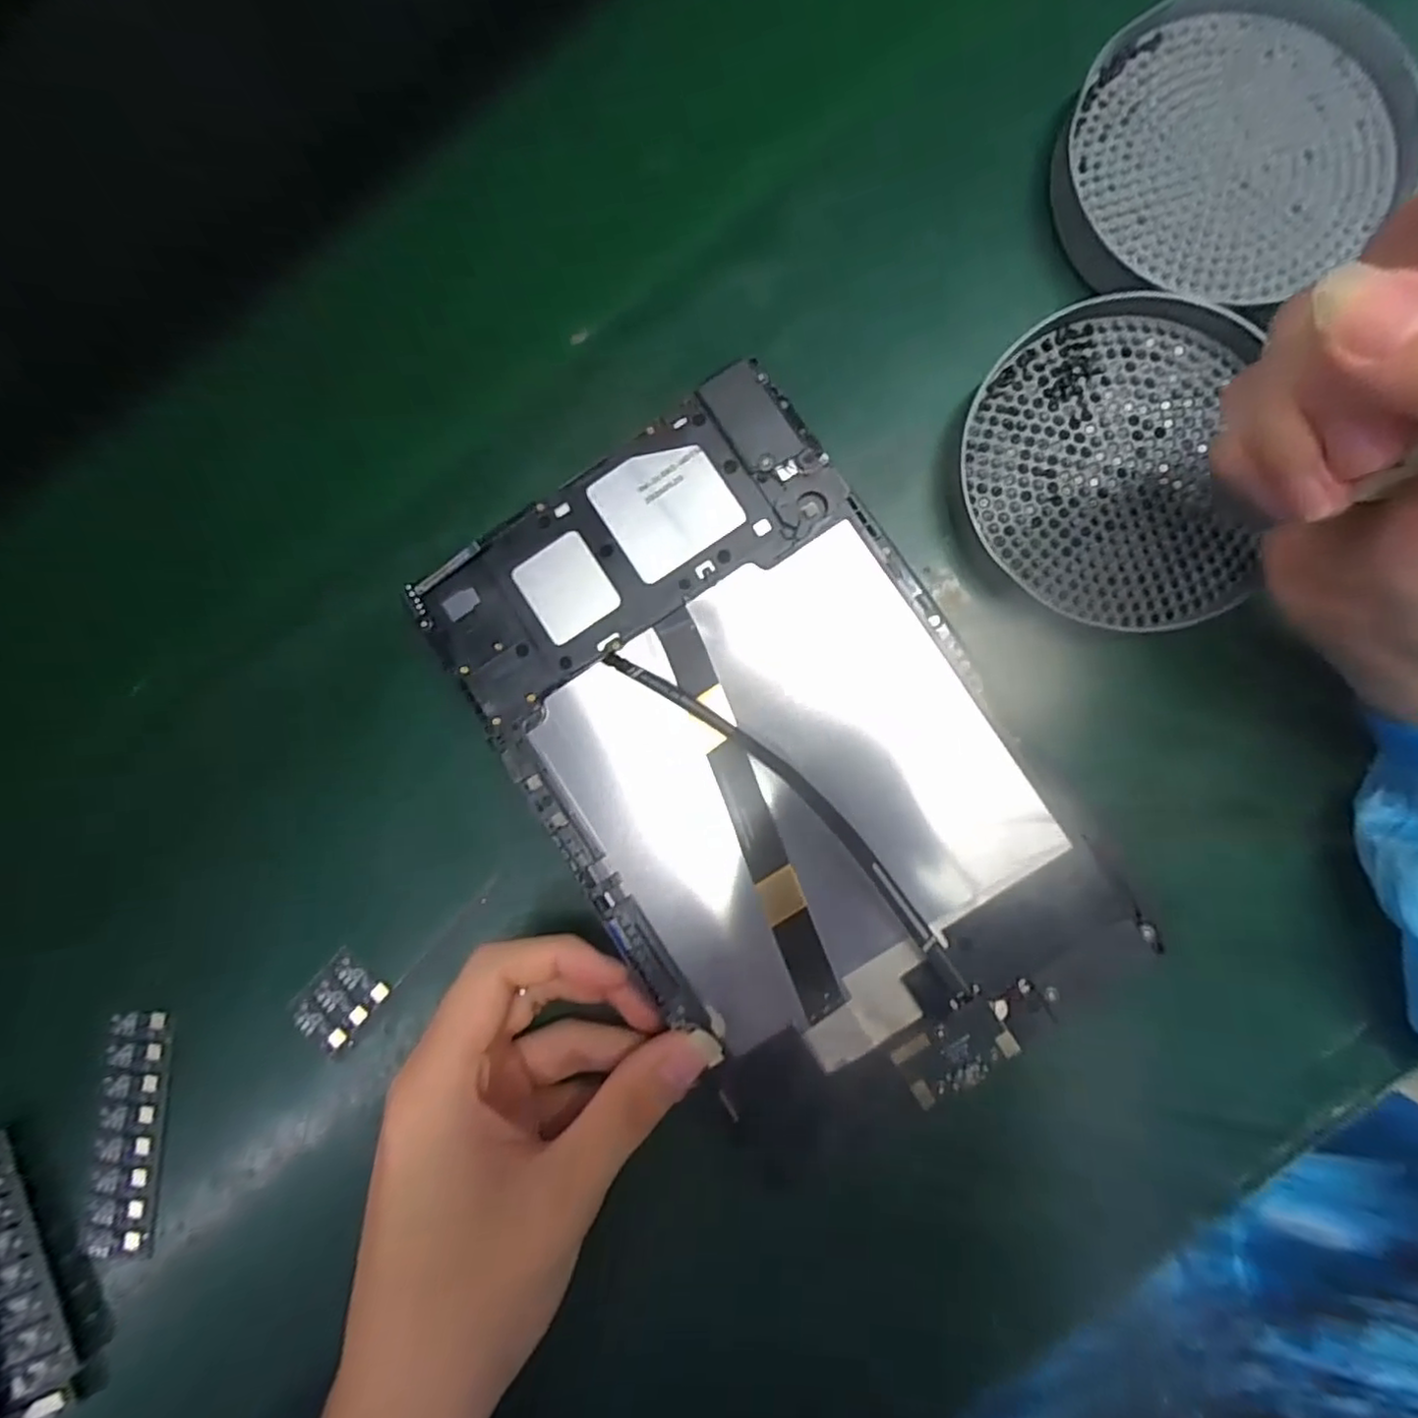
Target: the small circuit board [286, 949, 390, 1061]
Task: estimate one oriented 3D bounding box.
[{"bbox_3d":[-0.146,0.116,0.268,0.027,0.008,0.039,43,102,3],"label":"small circuit board"}]

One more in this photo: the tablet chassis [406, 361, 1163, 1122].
[{"bbox_3d":[0.018,0.017,0.226,0.148,0.022,0.230,-33,86,3],"label":"tablet chassis"}]

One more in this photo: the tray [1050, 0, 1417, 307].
[{"bbox_3d":[0.187,-0.203,0.241,0.113,0.010,0.111,-1,84,7],"label":"tray"}]

